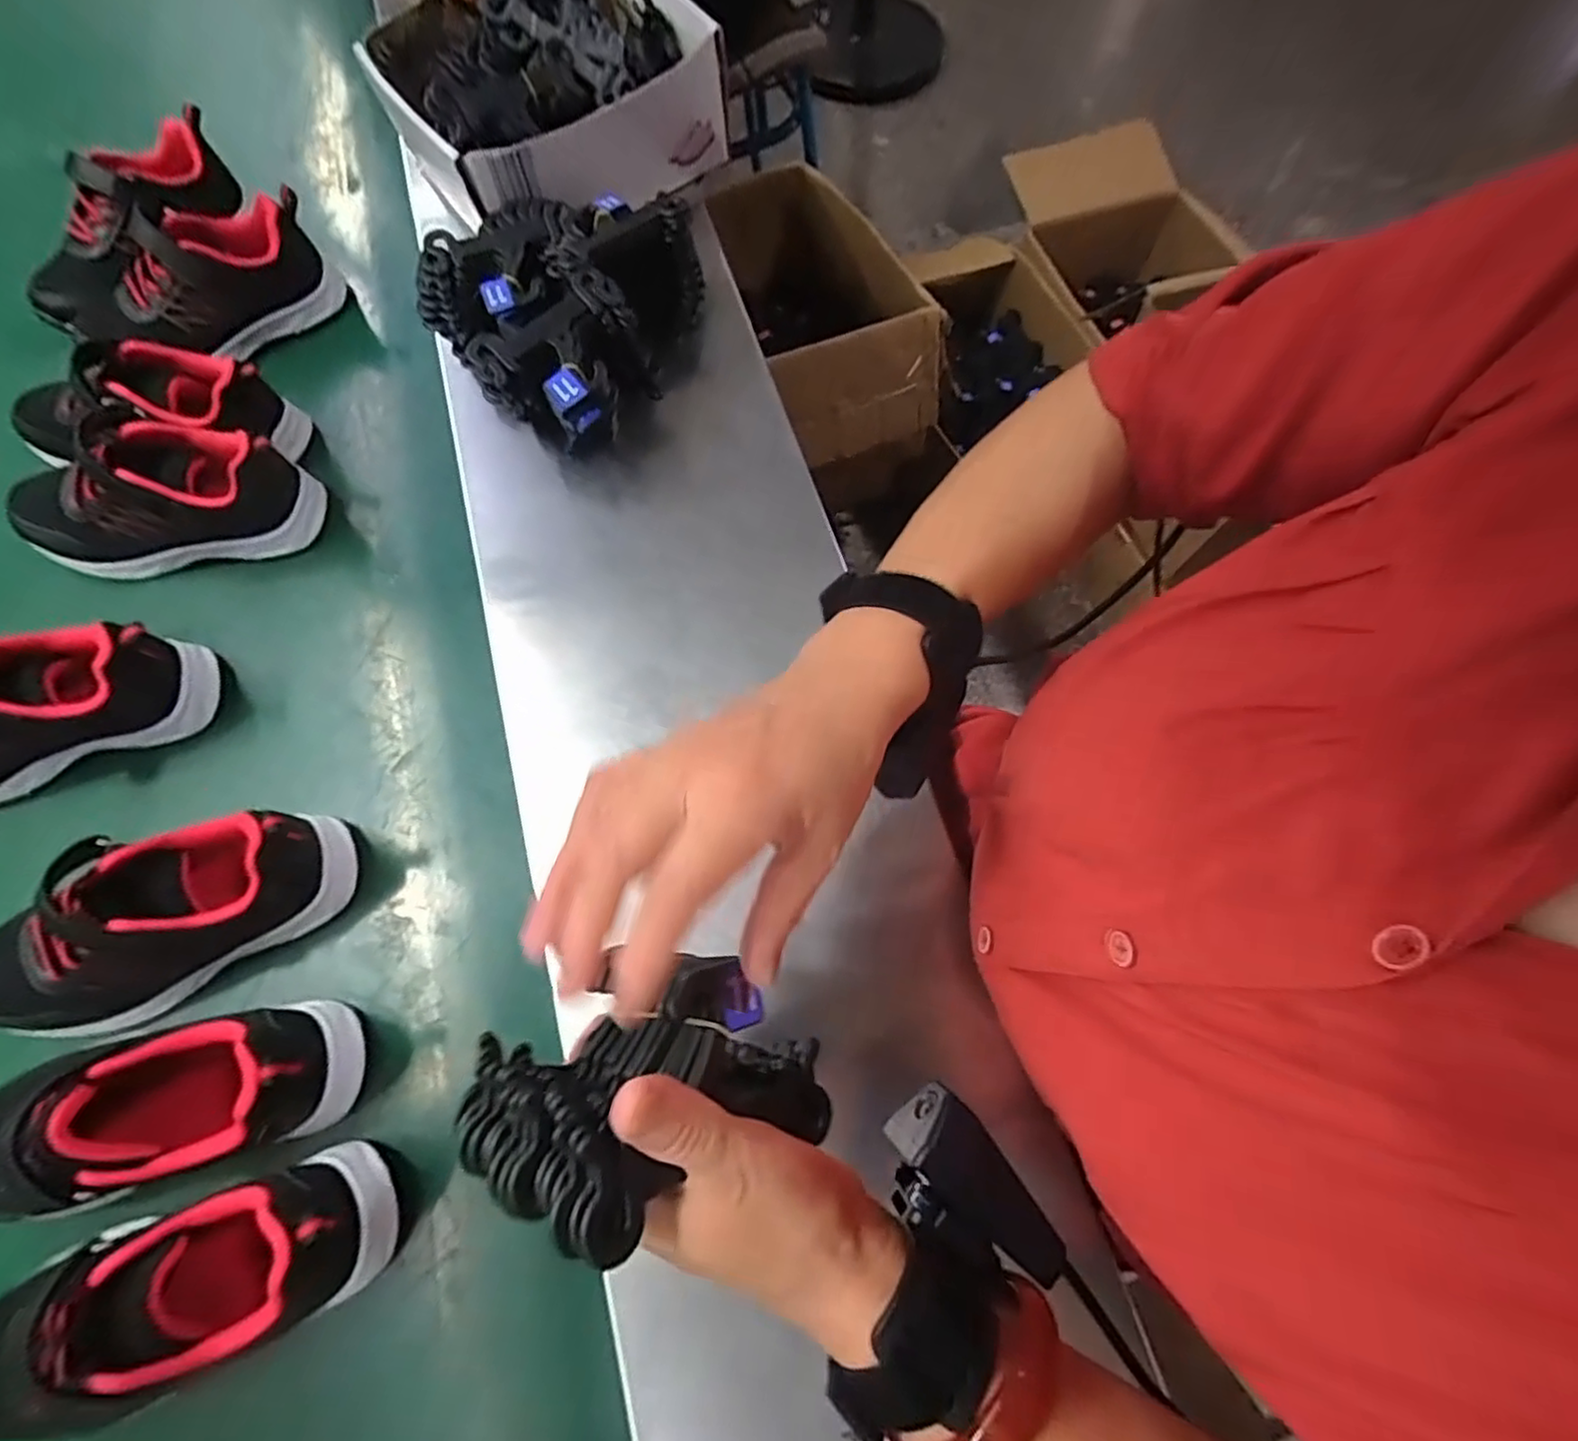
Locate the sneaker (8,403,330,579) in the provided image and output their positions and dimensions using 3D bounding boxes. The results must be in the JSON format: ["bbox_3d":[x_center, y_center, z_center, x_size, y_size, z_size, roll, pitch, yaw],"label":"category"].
[{"bbox_3d":[-0.437,-0.156,0.468,0.188,0.077,0.080,-11,71,-2],"label":"sneaker"}]

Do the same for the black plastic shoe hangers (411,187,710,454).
[{"bbox_3d":[-0.169,-0.291,0.490,0.160,0.083,0.186,17,72,8],"label":"black plastic shoe hangers"}]

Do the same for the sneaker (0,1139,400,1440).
[{"bbox_3d":[-0.299,0.274,0.315,0.192,0.076,0.076,-22,71,-6],"label":"sneaker"}]

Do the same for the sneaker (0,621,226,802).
[{"bbox_3d":[-0.472,-0.003,0.413,0.186,0.086,0.065,-20,71,-5],"label":"sneaker"}]

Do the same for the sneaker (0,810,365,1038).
[{"bbox_3d":[-0.352,0.110,0.375,0.187,0.078,0.078,-29,72,-8],"label":"sneaker"}]

